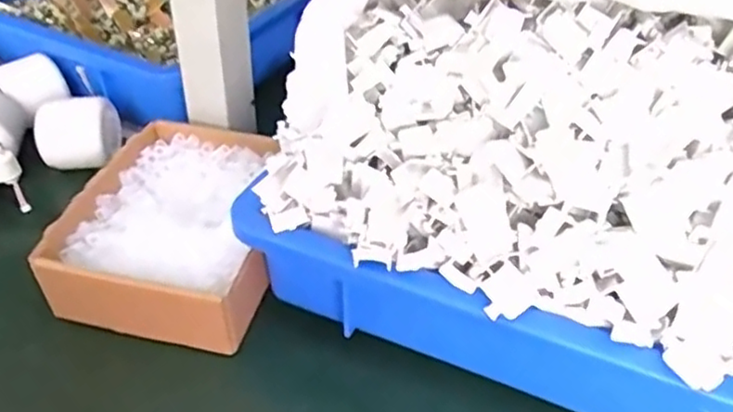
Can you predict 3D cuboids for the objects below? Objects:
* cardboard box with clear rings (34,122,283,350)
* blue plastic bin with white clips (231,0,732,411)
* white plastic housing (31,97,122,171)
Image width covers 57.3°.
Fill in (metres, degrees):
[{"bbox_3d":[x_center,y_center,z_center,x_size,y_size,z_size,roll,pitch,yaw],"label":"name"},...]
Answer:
[{"bbox_3d":[-0.128,0.015,0.481,0.136,0.053,0.177,10,39,12],"label":"cardboard box with clear rings"},{"bbox_3d":[0.115,0.001,0.389,0.364,0.156,0.193,21,44,22],"label":"blue plastic bin with white clips"},{"bbox_3d":[-0.243,-0.066,0.564,0.064,0.047,0.053,-11,40,-14],"label":"white plastic housing"}]

